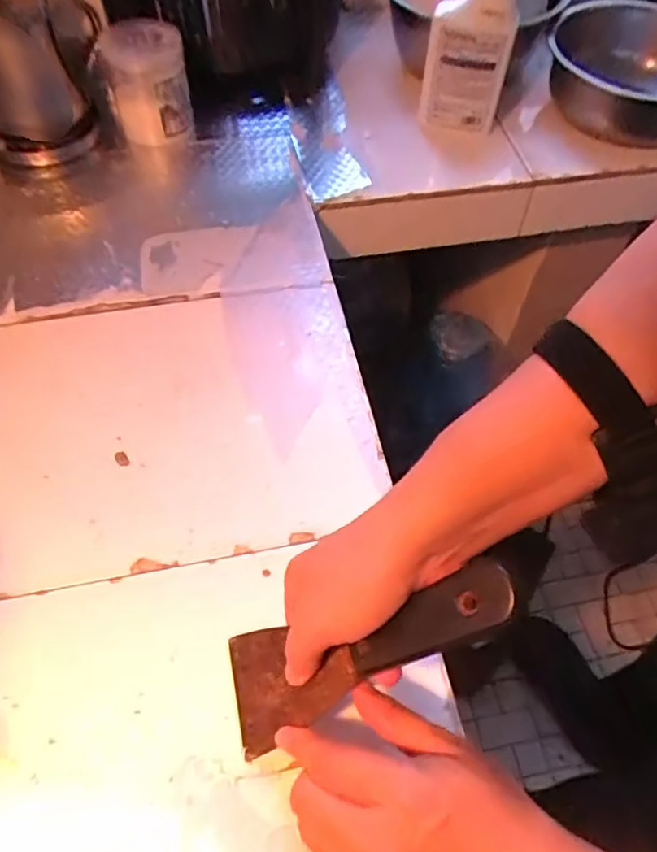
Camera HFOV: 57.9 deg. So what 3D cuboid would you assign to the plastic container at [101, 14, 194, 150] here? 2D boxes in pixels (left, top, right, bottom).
[{"bbox_3d":[-0.190,-0.362,0.631,0.079,0.106,0.071,-10,59,-8],"label":"plastic container"}]

